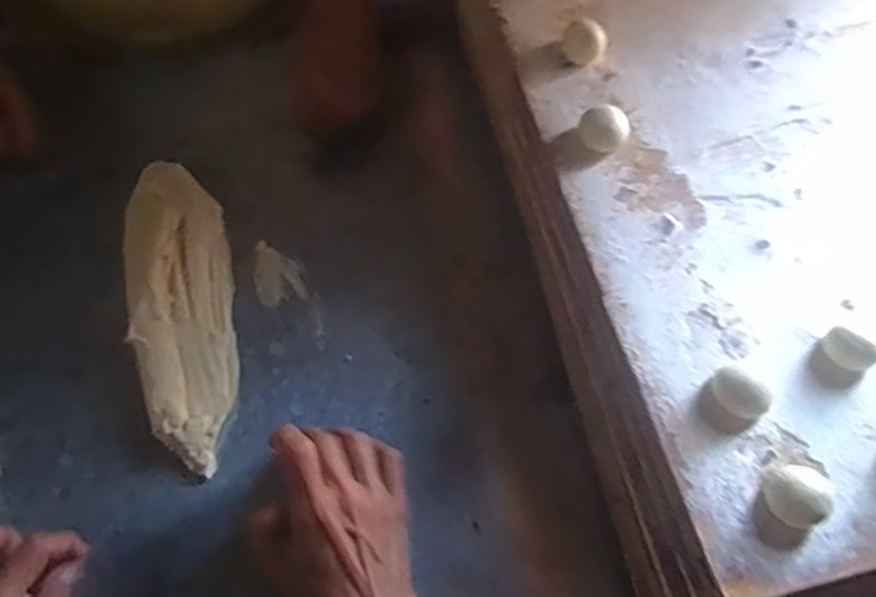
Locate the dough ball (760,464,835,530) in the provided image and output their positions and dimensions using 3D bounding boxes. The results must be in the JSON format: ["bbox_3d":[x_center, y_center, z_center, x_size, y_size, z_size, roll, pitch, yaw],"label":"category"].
[{"bbox_3d":[0.196,0.108,0.367,0.028,0.022,0.032,-12,66,-7],"label":"dough ball"}]

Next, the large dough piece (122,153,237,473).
[{"bbox_3d":[-0.195,0.007,0.514,0.073,0.026,0.241,-11,65,-7],"label":"large dough piece"}]

